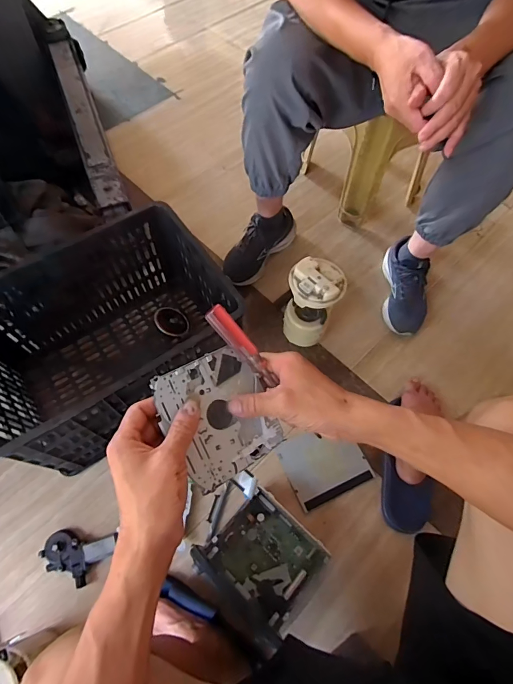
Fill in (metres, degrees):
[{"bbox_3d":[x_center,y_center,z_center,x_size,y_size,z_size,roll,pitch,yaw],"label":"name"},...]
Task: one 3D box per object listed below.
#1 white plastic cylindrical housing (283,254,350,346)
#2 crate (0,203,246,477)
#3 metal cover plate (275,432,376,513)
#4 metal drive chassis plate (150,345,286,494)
[{"bbox_3d":[0.126,-0.088,0.876,0.111,0.211,0.110,0,65,-1],"label":"white plastic cylindrical housing"},{"bbox_3d":[-0.315,-0.008,0.836,0.487,0.287,0.354,-31,70,-14],"label":"crate"},{"bbox_3d":[0.152,0.272,0.852,0.174,0.011,0.149,-21,68,-10],"label":"metal cover plate"},{"bbox_3d":[-0.037,0.075,0.397,0.112,0.012,0.123,-25,93,-32],"label":"metal drive chassis plate"}]

